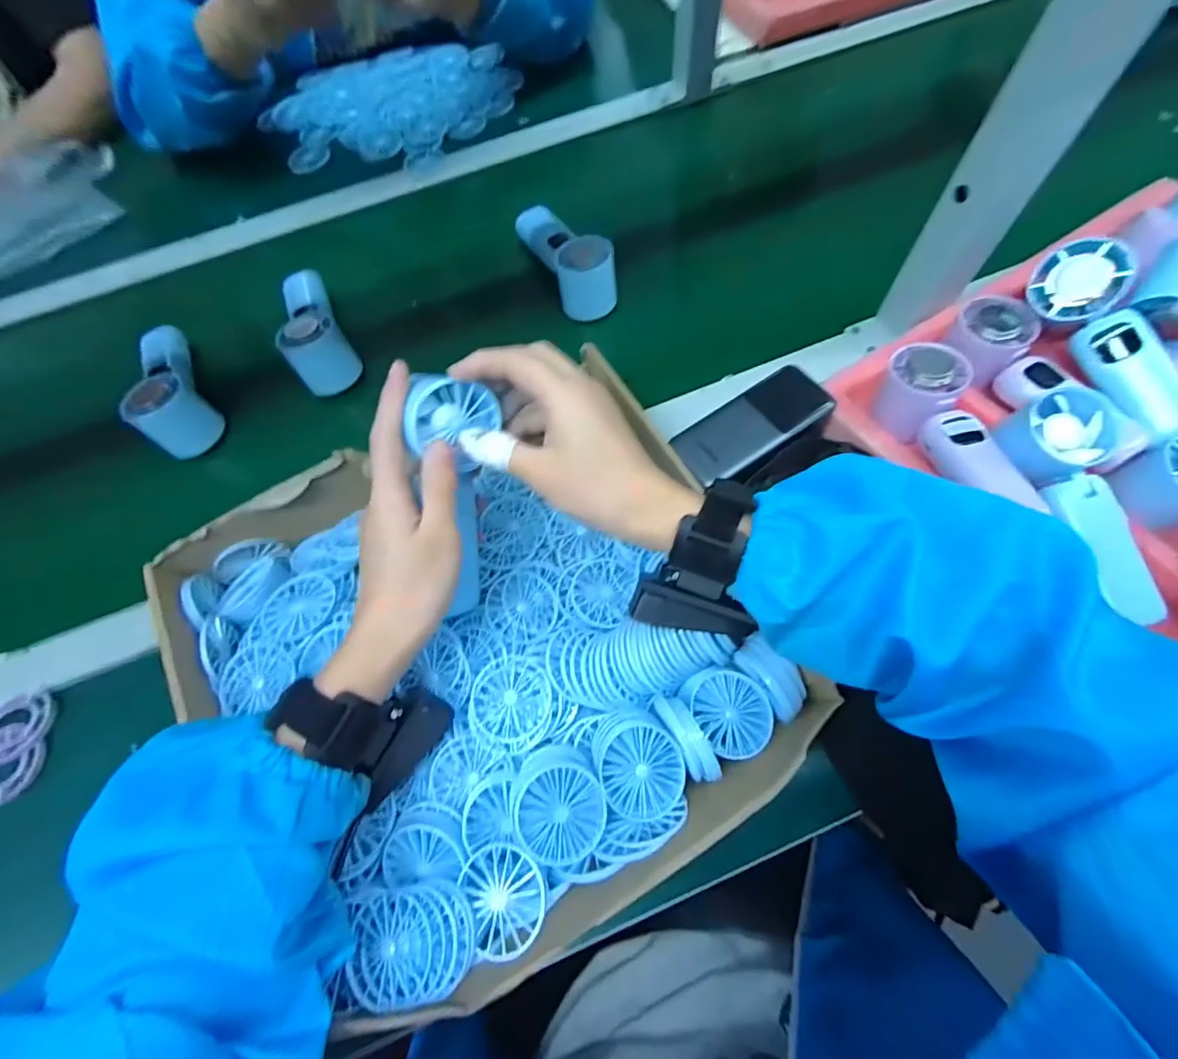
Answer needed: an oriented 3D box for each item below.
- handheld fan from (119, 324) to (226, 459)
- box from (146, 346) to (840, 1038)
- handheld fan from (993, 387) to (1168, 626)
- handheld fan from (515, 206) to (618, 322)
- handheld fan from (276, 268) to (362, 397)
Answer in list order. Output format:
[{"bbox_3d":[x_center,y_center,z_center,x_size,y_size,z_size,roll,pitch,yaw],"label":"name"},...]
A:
[{"bbox_3d":[-0.397,-0.134,0.489,0.052,0.053,0.148,-32,69,-10],"label":"handheld fan"},{"bbox_3d":[-0.073,0.077,0.344,0.331,0.059,0.326,-28,68,-9],"label":"box"},{"bbox_3d":[0.322,-0.016,0.340,0.062,0.034,0.148,-19,82,-5],"label":"handheld fan"},{"bbox_3d":[-0.029,-0.277,0.519,0.051,0.061,0.152,-32,69,-11],"label":"handheld fan"},{"bbox_3d":[-0.274,-0.213,0.506,0.049,0.051,0.164,-22,68,-7],"label":"handheld fan"}]

